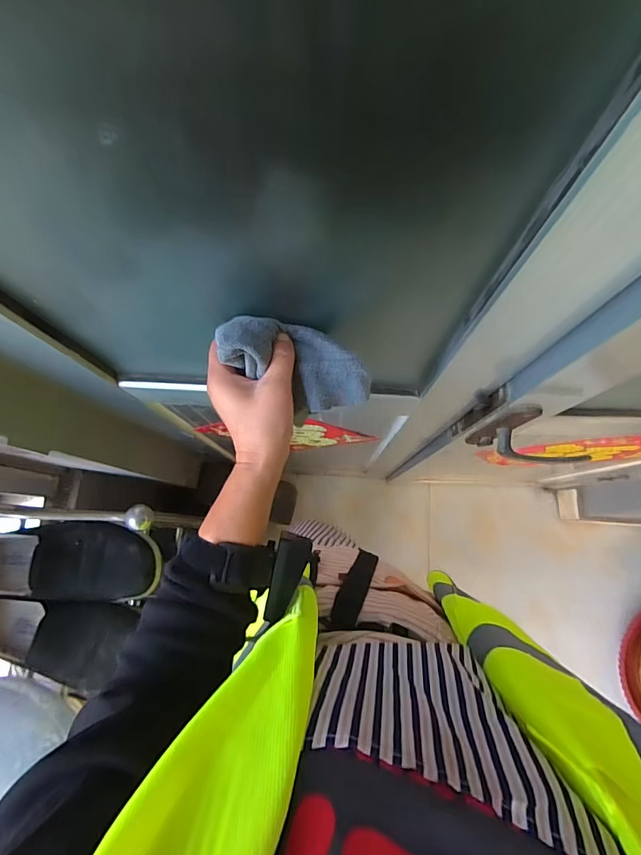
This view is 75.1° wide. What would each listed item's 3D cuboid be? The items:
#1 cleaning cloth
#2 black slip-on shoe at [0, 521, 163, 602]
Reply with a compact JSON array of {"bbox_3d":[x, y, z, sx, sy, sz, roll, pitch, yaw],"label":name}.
[{"bbox_3d":[-0.020,-0.048,0.342,0.131,0.028,0.071,20,77,-22],"label":"cleaning cloth"},{"bbox_3d":[-0.335,0.170,0.540,0.247,0.067,0.095,2,77,1],"label":"black slip-on shoe"}]

